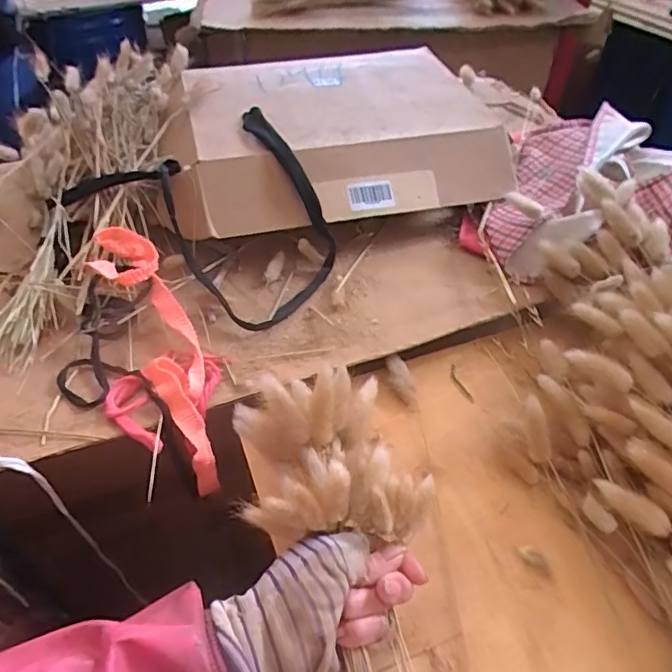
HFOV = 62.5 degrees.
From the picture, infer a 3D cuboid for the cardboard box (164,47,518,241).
[{"bbox_3d":[-0.010,-0.249,0.671,0.384,0.074,0.280,-9,47,-9],"label":"cardboard box"}]

